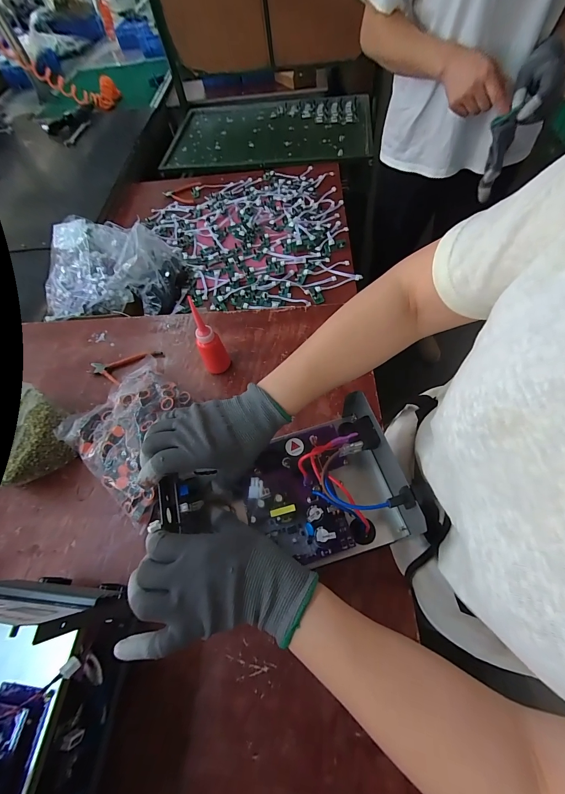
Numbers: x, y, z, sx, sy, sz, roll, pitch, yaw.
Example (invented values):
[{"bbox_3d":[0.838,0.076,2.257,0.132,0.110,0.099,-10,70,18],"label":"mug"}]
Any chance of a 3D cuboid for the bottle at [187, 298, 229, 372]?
[{"bbox_3d":[-0.128,-0.094,0.556,0.045,0.133,0.047,-20,61,-6],"label":"bottle"}]

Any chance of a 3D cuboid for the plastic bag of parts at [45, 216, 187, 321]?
[{"bbox_3d":[-0.454,-0.367,0.823,0.342,0.134,0.329,-5,60,3],"label":"plastic bag of parts"}]

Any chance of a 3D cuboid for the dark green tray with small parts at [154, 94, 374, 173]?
[{"bbox_3d":[-0.056,-1.122,1.303,0.825,0.061,0.598,5,61,8],"label":"dark green tray with small parts"}]

